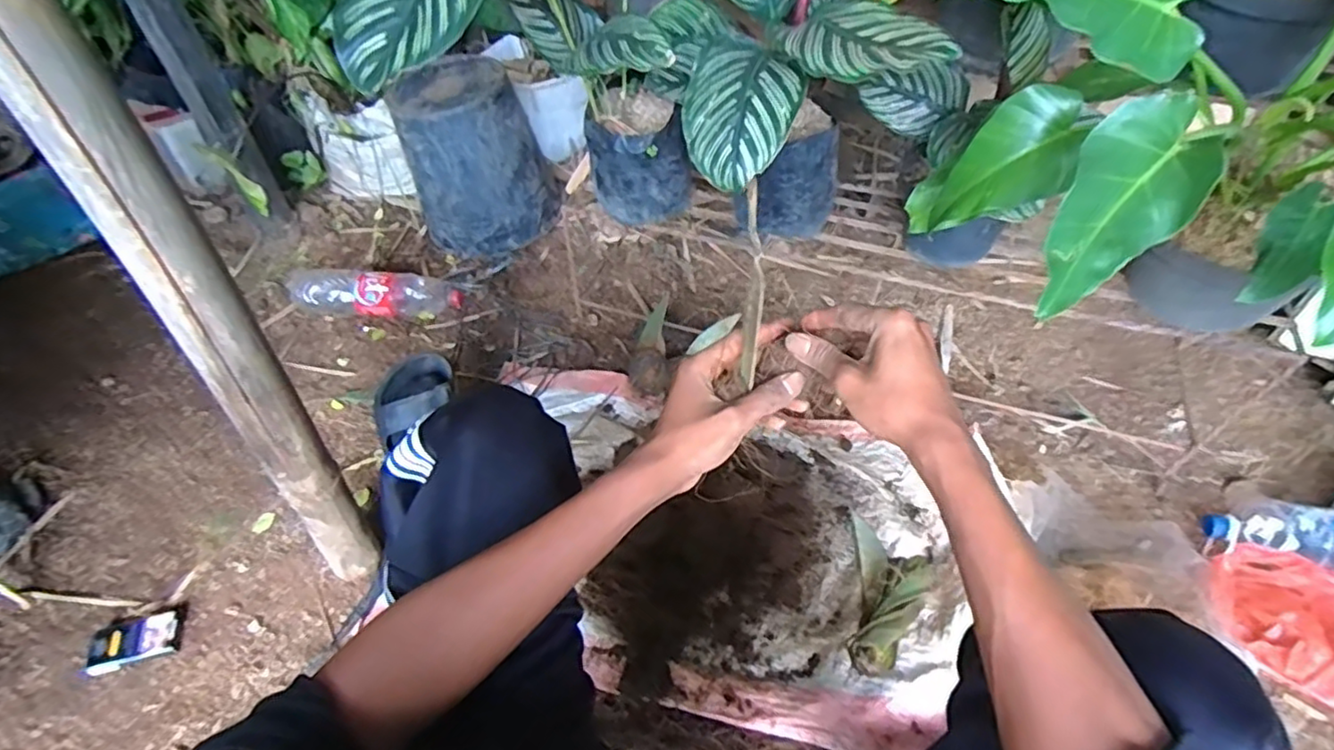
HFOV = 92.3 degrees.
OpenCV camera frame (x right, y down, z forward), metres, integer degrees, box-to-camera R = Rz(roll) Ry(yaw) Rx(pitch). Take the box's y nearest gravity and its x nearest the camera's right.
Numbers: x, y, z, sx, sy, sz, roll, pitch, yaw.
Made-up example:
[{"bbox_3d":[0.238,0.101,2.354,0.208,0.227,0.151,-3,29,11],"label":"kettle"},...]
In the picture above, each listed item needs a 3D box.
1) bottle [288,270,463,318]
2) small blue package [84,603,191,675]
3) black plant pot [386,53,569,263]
[{"bbox_3d":[-0.606,-0.174,1.309,0.366,0.070,0.115,6,49,1],"label":"bottle"},{"bbox_3d":[-0.683,0.343,0.827,0.106,0.022,0.061,-17,53,-17],"label":"small blue package"},{"bbox_3d":[-0.391,-0.451,1.366,0.309,0.326,0.278,-8,51,-11],"label":"black plant pot"}]

